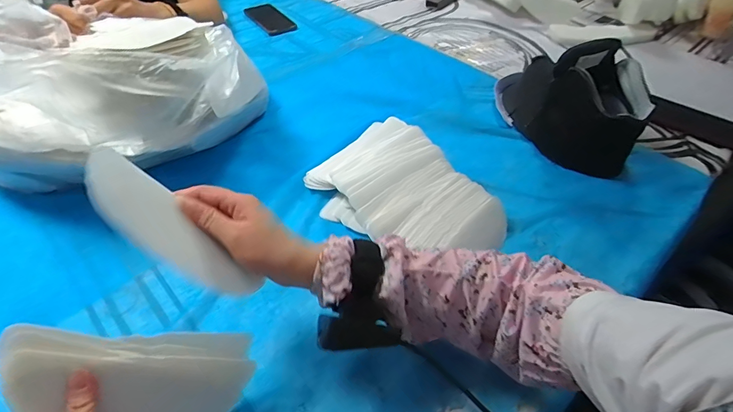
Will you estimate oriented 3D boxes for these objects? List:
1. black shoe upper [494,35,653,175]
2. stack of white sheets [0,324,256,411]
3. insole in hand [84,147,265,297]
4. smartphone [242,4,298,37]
[{"bbox_3d":[0.317,-0.185,0.660,0.092,0.170,0.285,-14,50,-14],"label":"black shoe upper"},{"bbox_3d":[-0.185,0.147,0.326,0.016,0.180,0.087,2,78,50],"label":"stack of white sheets"},{"bbox_3d":[-0.159,0.024,0.334,0.009,0.165,0.053,-27,20,35],"label":"insole in hand"},{"bbox_3d":[-0.251,-0.484,1.039,0.084,0.009,0.183,-30,55,-25],"label":"smartphone"}]

